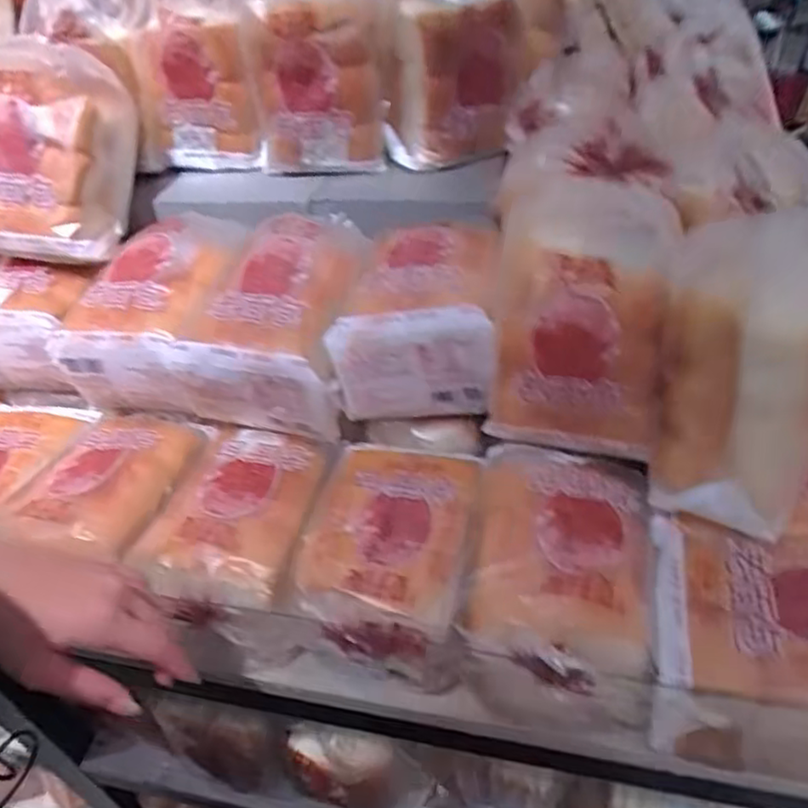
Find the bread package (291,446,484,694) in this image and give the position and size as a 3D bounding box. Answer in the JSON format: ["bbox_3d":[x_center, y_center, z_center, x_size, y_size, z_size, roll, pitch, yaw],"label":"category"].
[{"bbox_3d":[-0.006,0.135,0.565,0.130,0.095,0.182,3,42,12],"label":"bread package"}]

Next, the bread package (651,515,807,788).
[{"bbox_3d":[0.285,0.173,0.468,0.205,0.112,0.138,6,42,15],"label":"bread package"}]

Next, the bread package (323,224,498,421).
[{"bbox_3d":[0.017,-0.081,0.622,0.138,0.122,0.155,1,41,10],"label":"bread package"}]

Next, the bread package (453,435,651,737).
[{"bbox_3d":[0.125,0.138,0.529,0.129,0.116,0.192,4,42,14],"label":"bread package"}]

